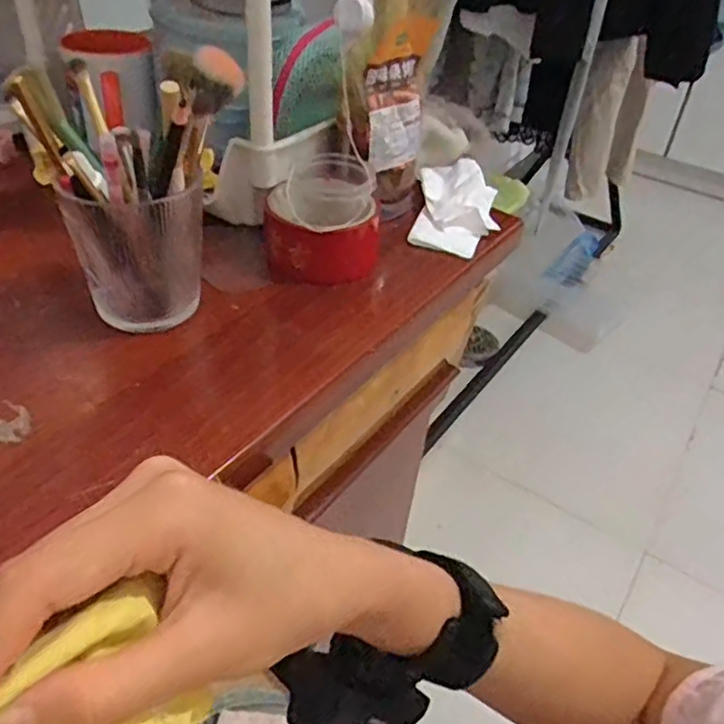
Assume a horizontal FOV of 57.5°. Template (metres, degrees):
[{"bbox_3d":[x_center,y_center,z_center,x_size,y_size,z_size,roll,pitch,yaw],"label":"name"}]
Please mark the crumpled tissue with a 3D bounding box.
[{"bbox_3d":[0.087,-0.145,0.603,0.070,0.025,0.145,9,40,3],"label":"crumpled tissue"}]

